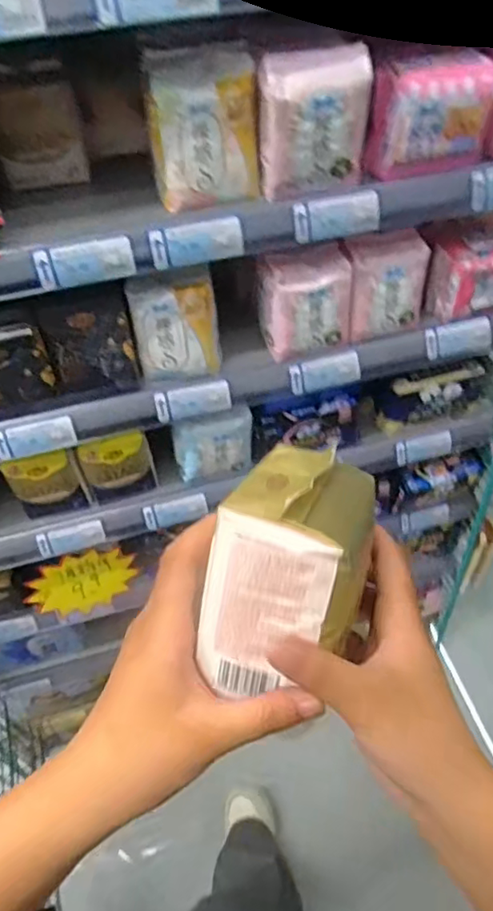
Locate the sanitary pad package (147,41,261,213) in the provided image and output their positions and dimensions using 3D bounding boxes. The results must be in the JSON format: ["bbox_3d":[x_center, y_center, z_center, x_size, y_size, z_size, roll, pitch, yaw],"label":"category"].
[{"bbox_3d":[-0.039,-0.312,0.556,0.099,0.122,0.057,-6,46,-2],"label":"sanitary pad package"}]

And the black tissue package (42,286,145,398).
[{"bbox_3d":[-0.174,-0.127,0.662,0.094,0.110,0.037,-13,47,-9],"label":"black tissue package"}]

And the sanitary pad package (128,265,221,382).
[{"bbox_3d":[-0.083,-0.155,0.684,0.095,0.117,0.058,-10,47,-5],"label":"sanitary pad package"}]

